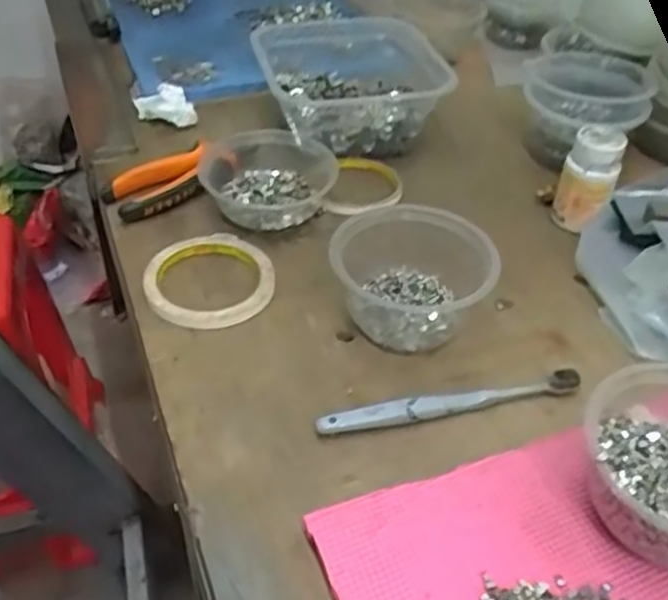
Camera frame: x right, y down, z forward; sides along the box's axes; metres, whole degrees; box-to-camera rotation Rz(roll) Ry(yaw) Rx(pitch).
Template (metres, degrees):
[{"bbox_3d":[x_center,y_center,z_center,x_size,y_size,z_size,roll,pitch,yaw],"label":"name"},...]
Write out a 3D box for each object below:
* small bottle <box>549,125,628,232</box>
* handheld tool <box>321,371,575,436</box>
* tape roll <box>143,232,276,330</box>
[{"bbox_3d":[0.214,-0.104,0.613,0.045,0.073,0.042,17,46,17],"label":"small bottle"},{"bbox_3d":[0.076,0.067,0.476,0.176,0.013,0.014,-9,44,-9],"label":"handheld tool"},{"bbox_3d":[-0.095,-0.016,0.558,0.096,0.012,0.098,0,43,0],"label":"tape roll"}]

